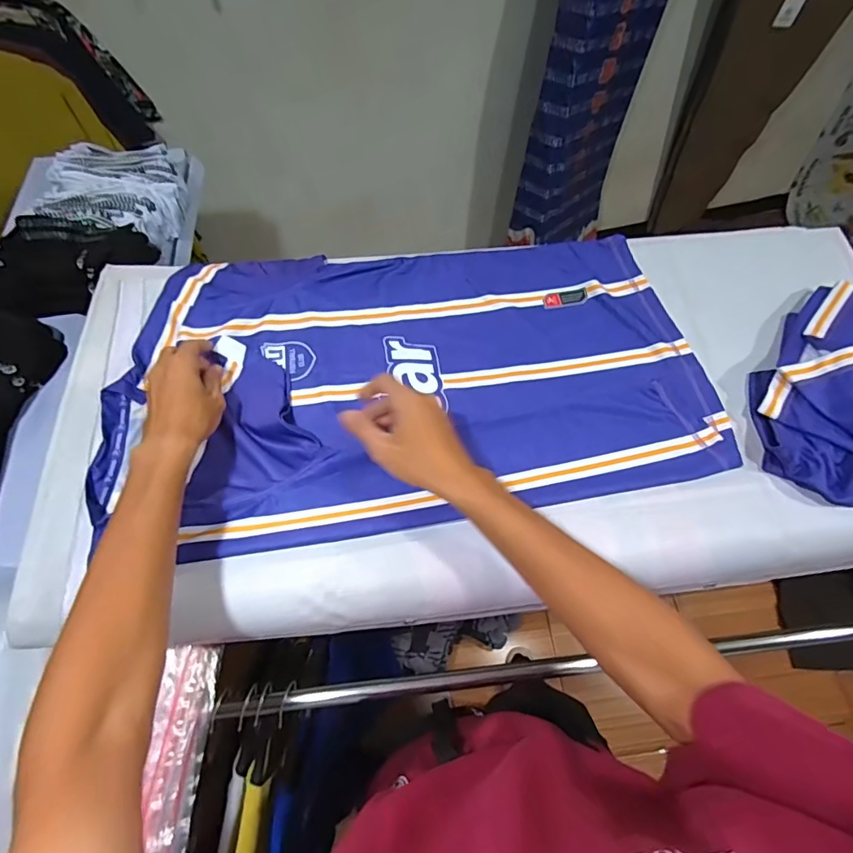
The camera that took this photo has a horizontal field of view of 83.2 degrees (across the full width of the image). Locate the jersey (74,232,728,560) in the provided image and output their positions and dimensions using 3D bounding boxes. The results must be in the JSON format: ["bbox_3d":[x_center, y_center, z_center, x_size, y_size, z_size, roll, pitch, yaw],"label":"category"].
[{"bbox_3d":[-0.017,-0.065,0.580,0.681,0.033,0.369,-8,67,-5],"label":"jersey"}]

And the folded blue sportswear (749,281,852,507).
[{"bbox_3d":[0.470,-0.052,0.553,0.139,0.057,0.275,27,65,12],"label":"folded blue sportswear"}]

